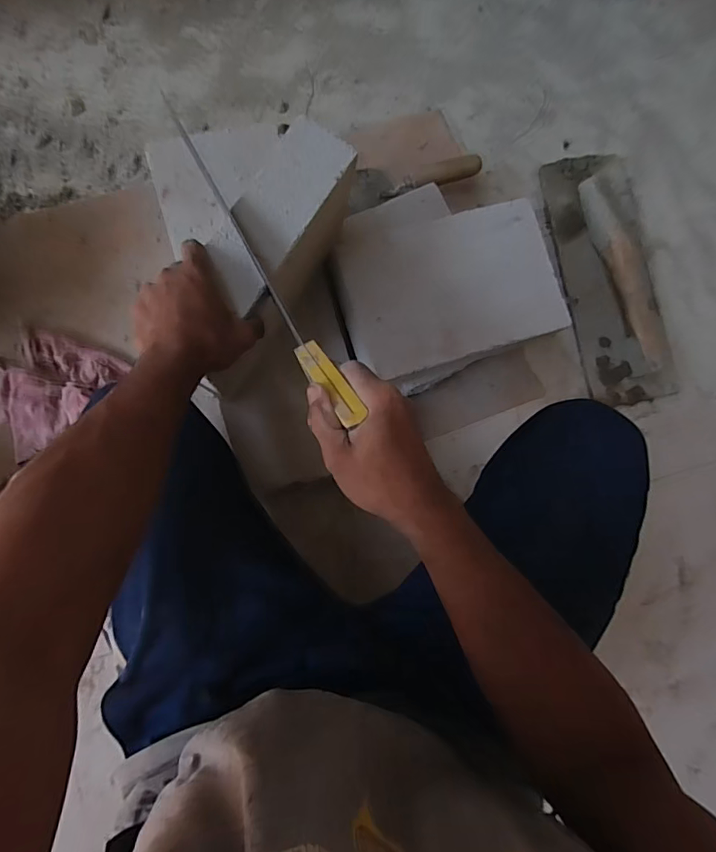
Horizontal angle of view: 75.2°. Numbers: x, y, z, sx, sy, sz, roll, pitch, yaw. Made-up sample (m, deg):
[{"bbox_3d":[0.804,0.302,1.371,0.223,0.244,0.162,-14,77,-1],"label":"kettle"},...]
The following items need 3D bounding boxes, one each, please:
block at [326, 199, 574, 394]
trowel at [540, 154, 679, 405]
[{"bbox_3d":[0.127,-0.190,0.681,0.301,0.088,0.215,-19,89,-9],"label":"block"},{"bbox_3d":[0.455,-0.263,0.812,0.181,0.066,0.448,-10,87,-9],"label":"trowel"}]

